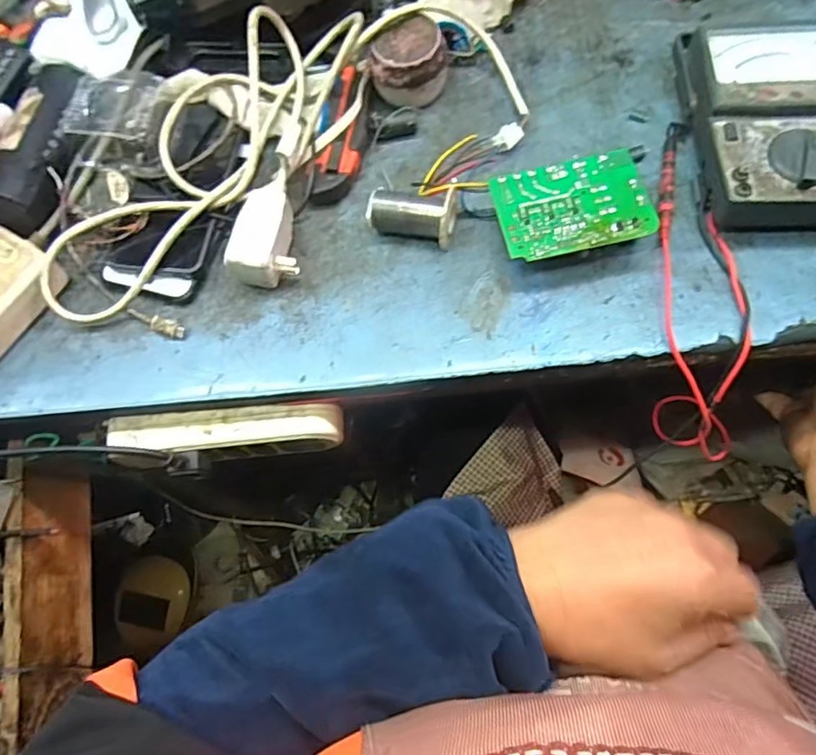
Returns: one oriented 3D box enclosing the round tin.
[{"bbox_3d":[0.003,-0.256,0.481,0.061,0.052,0.052,1,67,7],"label":"round tin"}]

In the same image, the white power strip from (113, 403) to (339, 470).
[{"bbox_3d":[-0.137,0.044,0.446,0.172,0.042,0.039,-7,69,0],"label":"white power strip"}]

